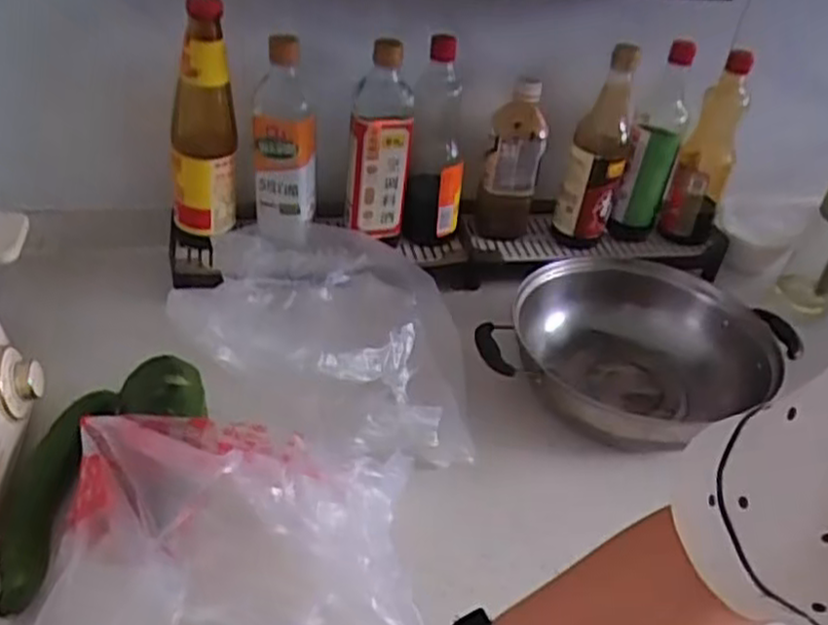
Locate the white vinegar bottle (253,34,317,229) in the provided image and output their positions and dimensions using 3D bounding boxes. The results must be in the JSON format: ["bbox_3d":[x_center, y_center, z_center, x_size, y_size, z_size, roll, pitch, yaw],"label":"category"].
[{"bbox_3d":[-0.135,-0.183,0.792,0.063,0.198,0.077,1,36,-10],"label":"white vinegar bottle"}]

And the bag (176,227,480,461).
[{"bbox_3d":[-0.088,0.011,0.738,0.253,0.111,0.307,-1,37,-13],"label":"bag"}]

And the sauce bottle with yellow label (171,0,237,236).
[{"bbox_3d":[-0.220,-0.195,0.781,0.066,0.234,0.054,-11,41,-21],"label":"sauce bottle with yellow label"}]

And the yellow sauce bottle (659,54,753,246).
[{"bbox_3d":[0.347,-0.192,0.885,0.062,0.223,0.062,20,37,16],"label":"yellow sauce bottle"}]

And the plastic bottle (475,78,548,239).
[{"bbox_3d":[0.114,-0.177,0.873,0.061,0.188,0.067,13,36,6],"label":"plastic bottle"}]

